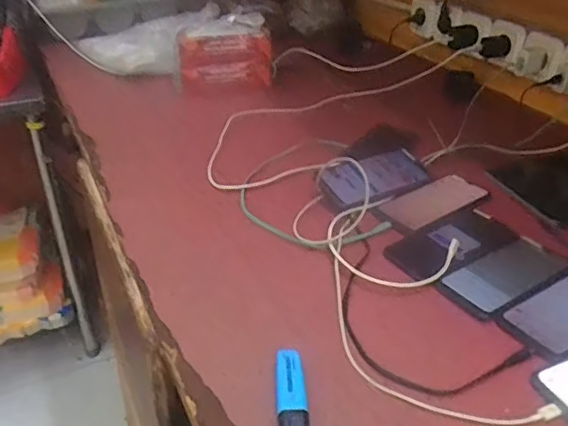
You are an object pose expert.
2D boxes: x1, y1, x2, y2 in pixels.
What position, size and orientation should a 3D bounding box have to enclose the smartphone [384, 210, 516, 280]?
[{"bbox_3d":[0.208,0.035,0.709,0.168,0.007,0.082,-20,38,-29],"label":"smartphone"}]

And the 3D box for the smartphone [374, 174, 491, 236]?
[{"bbox_3d":[0.207,-0.015,0.788,0.158,0.012,0.080,-20,38,-28],"label":"smartphone"}]

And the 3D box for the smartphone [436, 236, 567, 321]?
[{"bbox_3d":[0.258,0.073,0.662,0.165,0.007,0.075,-21,38,-30],"label":"smartphone"}]

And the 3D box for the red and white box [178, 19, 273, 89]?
[{"bbox_3d":[-0.115,-0.290,1.112,0.181,0.137,0.061,-10,34,-16],"label":"red and white box"}]

